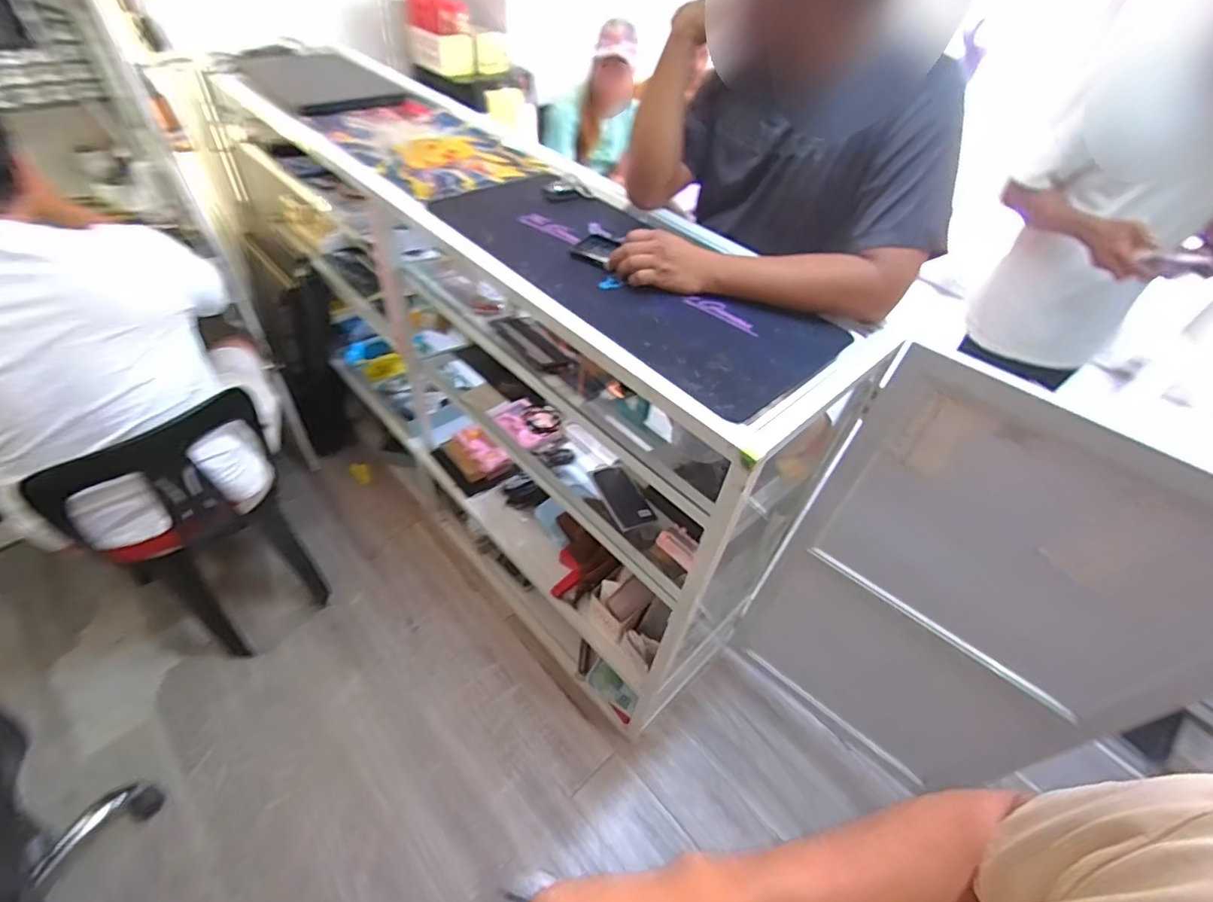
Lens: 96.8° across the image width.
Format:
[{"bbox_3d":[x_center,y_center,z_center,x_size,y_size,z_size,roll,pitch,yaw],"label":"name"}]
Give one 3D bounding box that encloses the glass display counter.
[{"bbox_3d":[-0.297,-0.173,1.396,1.629,1.105,0.438,38,53,25],"label":"glass display counter"}]

